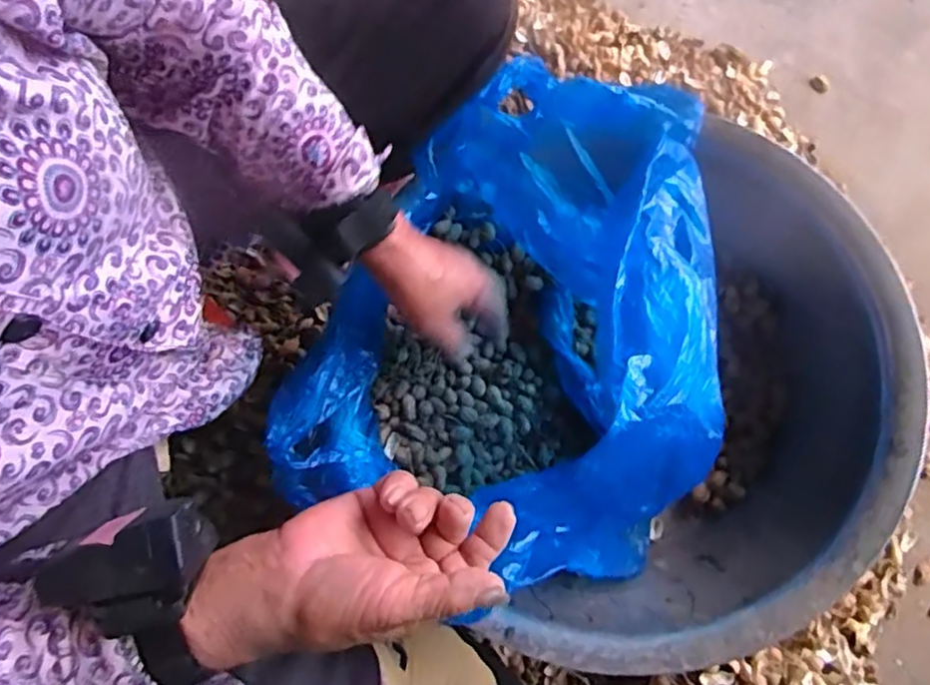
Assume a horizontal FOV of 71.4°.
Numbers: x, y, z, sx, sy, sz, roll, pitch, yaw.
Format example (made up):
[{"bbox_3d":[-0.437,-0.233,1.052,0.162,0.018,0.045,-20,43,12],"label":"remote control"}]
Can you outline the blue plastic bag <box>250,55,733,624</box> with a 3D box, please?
[{"bbox_3d":[0.018,-0.010,0.503,0.299,0.186,0.351,2,77,2],"label":"blue plastic bag"}]

